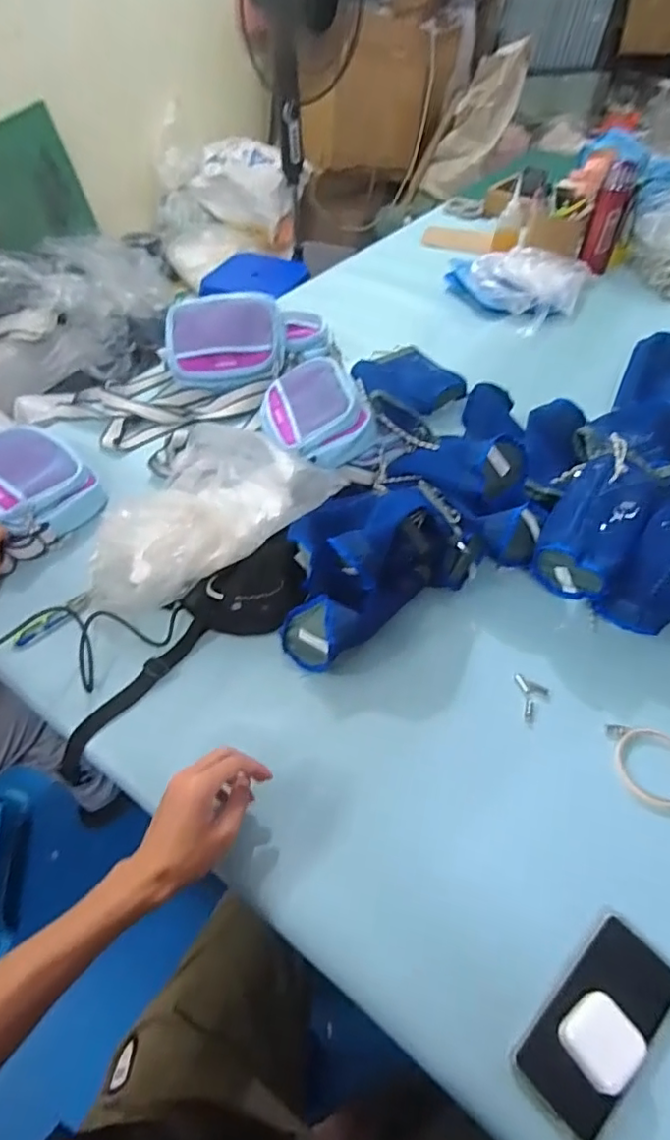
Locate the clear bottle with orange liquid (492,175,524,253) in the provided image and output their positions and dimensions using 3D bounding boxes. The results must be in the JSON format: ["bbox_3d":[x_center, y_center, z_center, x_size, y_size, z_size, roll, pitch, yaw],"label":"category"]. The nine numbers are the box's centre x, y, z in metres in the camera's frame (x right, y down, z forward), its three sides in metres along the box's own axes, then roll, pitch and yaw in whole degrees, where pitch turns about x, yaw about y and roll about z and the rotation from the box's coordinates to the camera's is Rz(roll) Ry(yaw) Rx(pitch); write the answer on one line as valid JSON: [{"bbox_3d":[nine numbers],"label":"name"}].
[{"bbox_3d":[0.466,-0.940,1.510,0.066,0.168,0.051,12,51,8],"label":"clear bottle with orange liquid"}]

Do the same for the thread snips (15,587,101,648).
[{"bbox_3d":[-0.369,0.062,0.759,0.028,0.013,0.116,37,59,25],"label":"thread snips"}]

